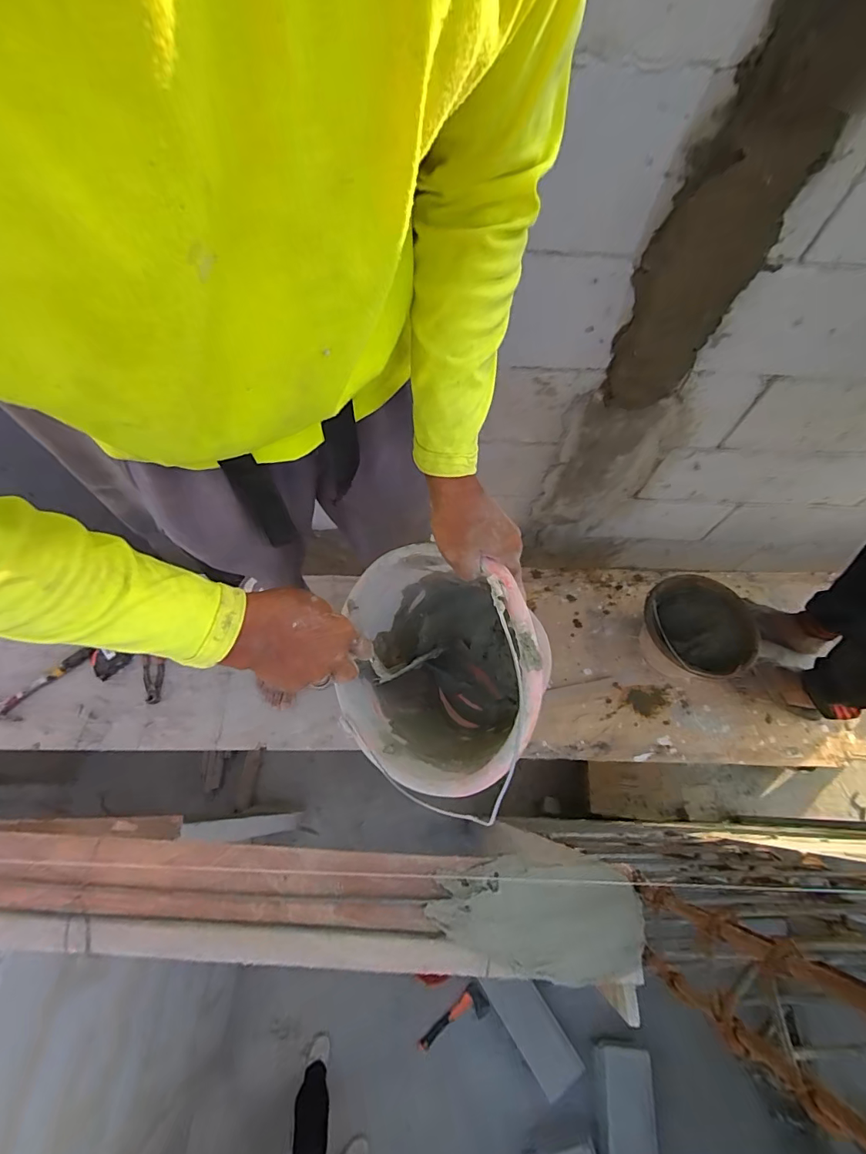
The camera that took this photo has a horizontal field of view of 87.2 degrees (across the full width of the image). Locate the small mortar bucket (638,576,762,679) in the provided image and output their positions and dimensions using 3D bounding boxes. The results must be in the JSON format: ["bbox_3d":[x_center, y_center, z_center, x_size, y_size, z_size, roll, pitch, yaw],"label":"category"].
[{"bbox_3d":[0.583,0.131,1.052,0.231,0.166,0.235,0,64,-1],"label":"small mortar bucket"}]

